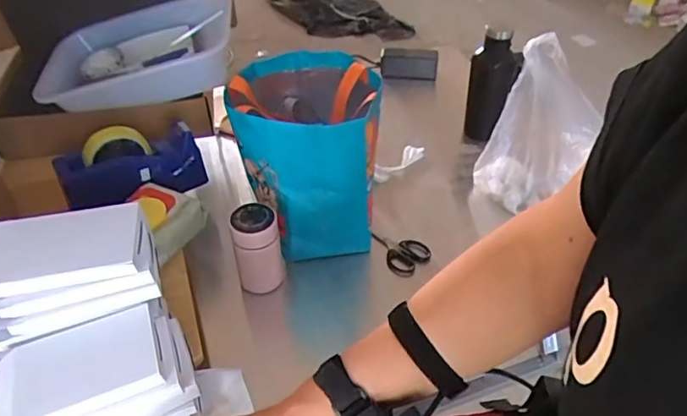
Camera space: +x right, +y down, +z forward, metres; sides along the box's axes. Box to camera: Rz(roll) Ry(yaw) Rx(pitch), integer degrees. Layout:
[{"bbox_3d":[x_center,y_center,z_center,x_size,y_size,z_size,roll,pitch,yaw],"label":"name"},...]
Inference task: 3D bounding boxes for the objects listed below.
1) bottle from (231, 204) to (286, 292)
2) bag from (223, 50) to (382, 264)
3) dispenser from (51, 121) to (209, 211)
[{"bbox_3d":[-0.118,0.058,0.751,0.063,0.126,0.054,-9,43,-10],"label":"bottle"},{"bbox_3d":[-0.057,-0.081,0.818,0.204,0.248,0.231,-11,43,-12],"label":"bag"},{"bbox_3d":[-0.317,-0.061,0.807,0.200,0.114,0.063,-22,46,-23],"label":"dispenser"}]

